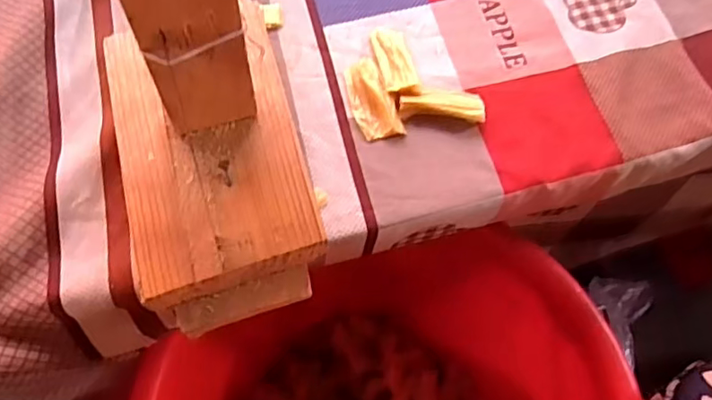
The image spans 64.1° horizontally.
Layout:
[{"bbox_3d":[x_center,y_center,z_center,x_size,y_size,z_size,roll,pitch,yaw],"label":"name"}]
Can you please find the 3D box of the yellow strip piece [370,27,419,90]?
[{"bbox_3d":[0.024,-0.089,0.357,0.022,0.009,0.052,-10,66,-6],"label":"yellow strip piece"}]

